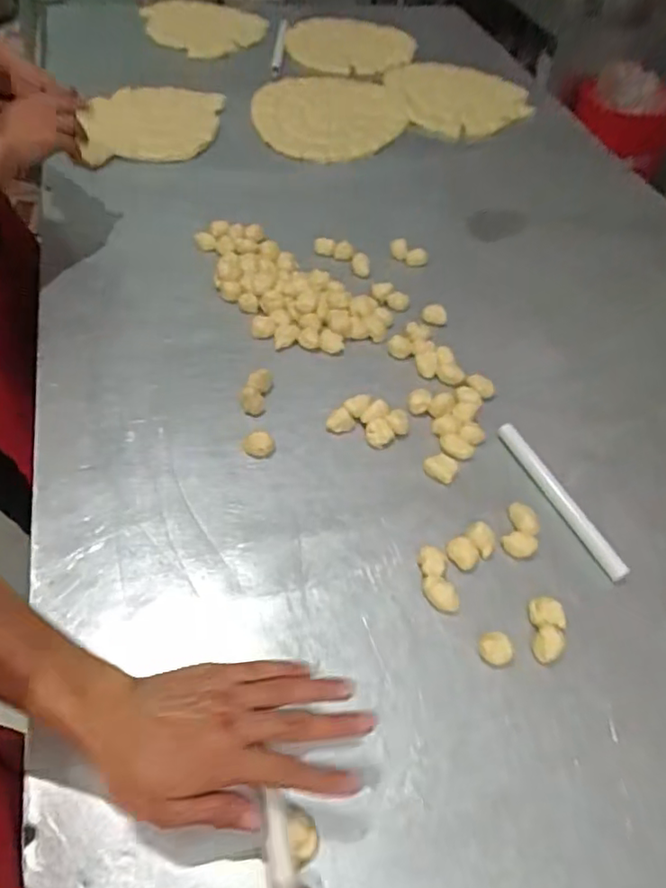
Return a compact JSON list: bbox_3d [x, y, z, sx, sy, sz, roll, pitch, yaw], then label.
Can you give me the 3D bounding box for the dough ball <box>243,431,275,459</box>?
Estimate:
[{"bbox_3d":[-0.085,0.000,0.677,0.034,0.022,0.027,-4,53,-9],"label":"dough ball"}]

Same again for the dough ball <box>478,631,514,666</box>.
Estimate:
[{"bbox_3d":[0.154,0.193,0.556,0.031,0.019,0.029,3,52,-4],"label":"dough ball"}]

